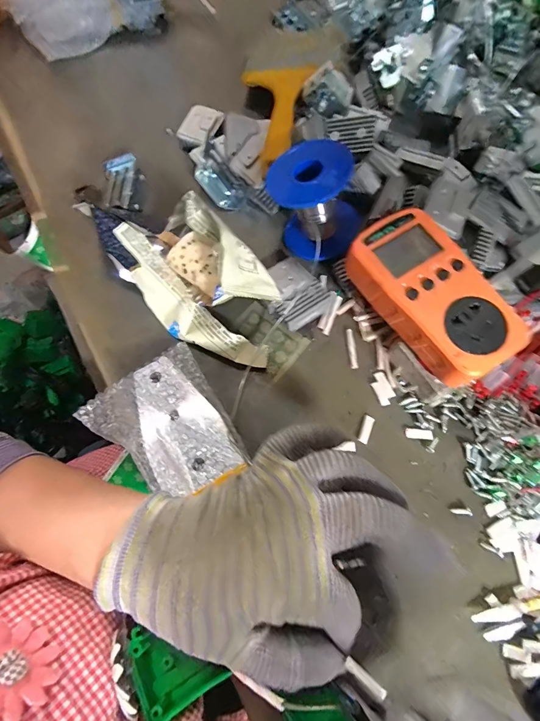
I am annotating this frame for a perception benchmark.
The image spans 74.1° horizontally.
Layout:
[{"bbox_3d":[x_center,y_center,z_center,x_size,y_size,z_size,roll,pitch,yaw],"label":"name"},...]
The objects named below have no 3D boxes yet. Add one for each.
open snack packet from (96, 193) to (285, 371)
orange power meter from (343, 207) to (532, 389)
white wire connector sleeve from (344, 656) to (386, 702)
[{"bbox_3d":[-0.058,-0.068,0.288,0.162,0.049,0.089,43,78,11],"label":"open snack packet"},{"bbox_3d":[0.115,-0.047,0.254,0.068,0.028,0.125,-32,76,-9],"label":"orange power meter"},{"bbox_3d":[0.047,0.156,0.175,0.020,0.004,0.005,29,75,30],"label":"white wire connector sleeve"}]

